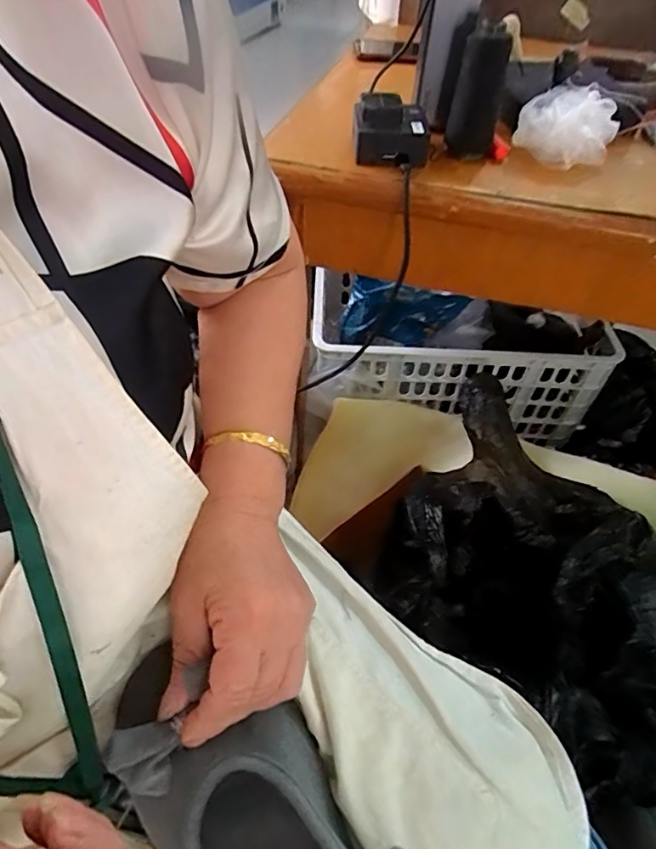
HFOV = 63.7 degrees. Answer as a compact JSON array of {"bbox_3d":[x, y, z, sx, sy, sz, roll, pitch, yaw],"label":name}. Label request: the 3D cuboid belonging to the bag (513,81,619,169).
[{"bbox_3d":[0.244,-0.306,0.542,0.096,0.049,0.073,20,50,13],"label":"bag"}]

